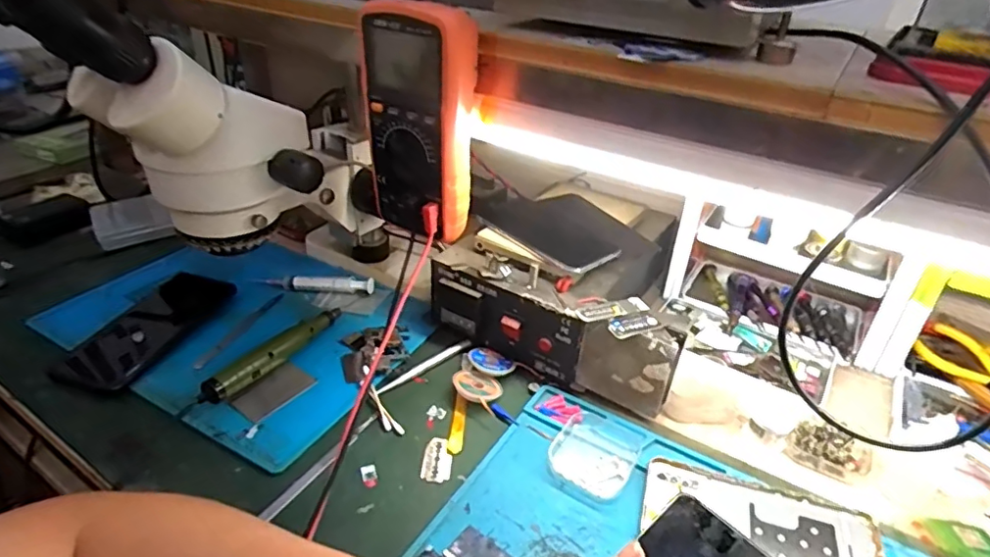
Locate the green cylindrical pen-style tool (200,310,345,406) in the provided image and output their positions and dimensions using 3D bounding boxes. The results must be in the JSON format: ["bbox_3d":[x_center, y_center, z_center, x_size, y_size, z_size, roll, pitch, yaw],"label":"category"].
[{"bbox_3d":[-0.202,0.064,0.526,0.019,0.023,0.160,17,35,21],"label":"green cylindrical pen-style tool"}]

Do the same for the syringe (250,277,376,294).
[{"bbox_3d":[-0.203,0.005,0.631,0.133,0.016,0.014,3,33,0],"label":"syringe"}]

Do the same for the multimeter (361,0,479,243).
[{"bbox_3d":[-0.061,-0.123,0.458,0.090,0.175,0.052,26,39,31],"label":"multimeter"}]

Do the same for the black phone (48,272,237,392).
[{"bbox_3d":[-0.339,0.045,0.558,0.073,0.013,0.166,10,33,10],"label":"black phone"}]

